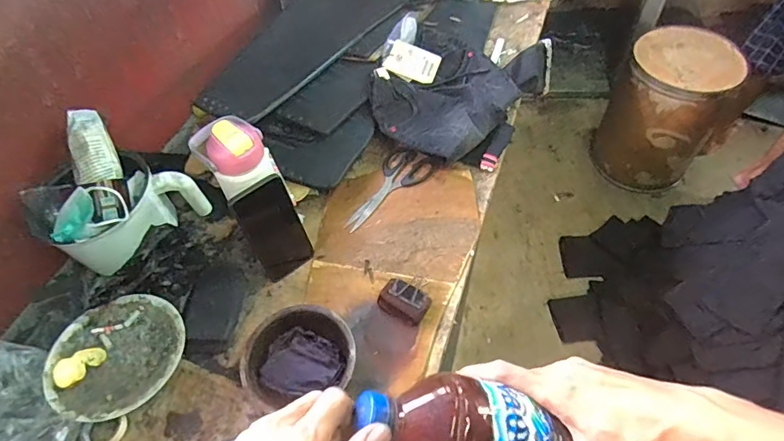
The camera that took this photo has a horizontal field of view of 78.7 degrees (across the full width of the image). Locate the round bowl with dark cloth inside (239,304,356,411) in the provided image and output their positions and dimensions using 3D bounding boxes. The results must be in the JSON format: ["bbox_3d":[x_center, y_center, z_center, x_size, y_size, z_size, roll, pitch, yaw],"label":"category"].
[{"bbox_3d":[-0.119,0.180,0.625,0.142,0.049,0.135,-16,55,-8],"label":"round bowl with dark cloth inside"}]

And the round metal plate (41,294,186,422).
[{"bbox_3d":[-0.367,0.176,0.636,0.167,0.018,0.162,-2,55,3],"label":"round metal plate"}]

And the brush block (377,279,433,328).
[{"bbox_3d":[0.018,0.115,0.674,0.068,0.033,0.047,30,62,22],"label":"brush block"}]

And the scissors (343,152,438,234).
[{"bbox_3d":[-0.009,-0.051,0.811,0.086,0.008,0.187,28,61,21],"label":"scissors"}]

